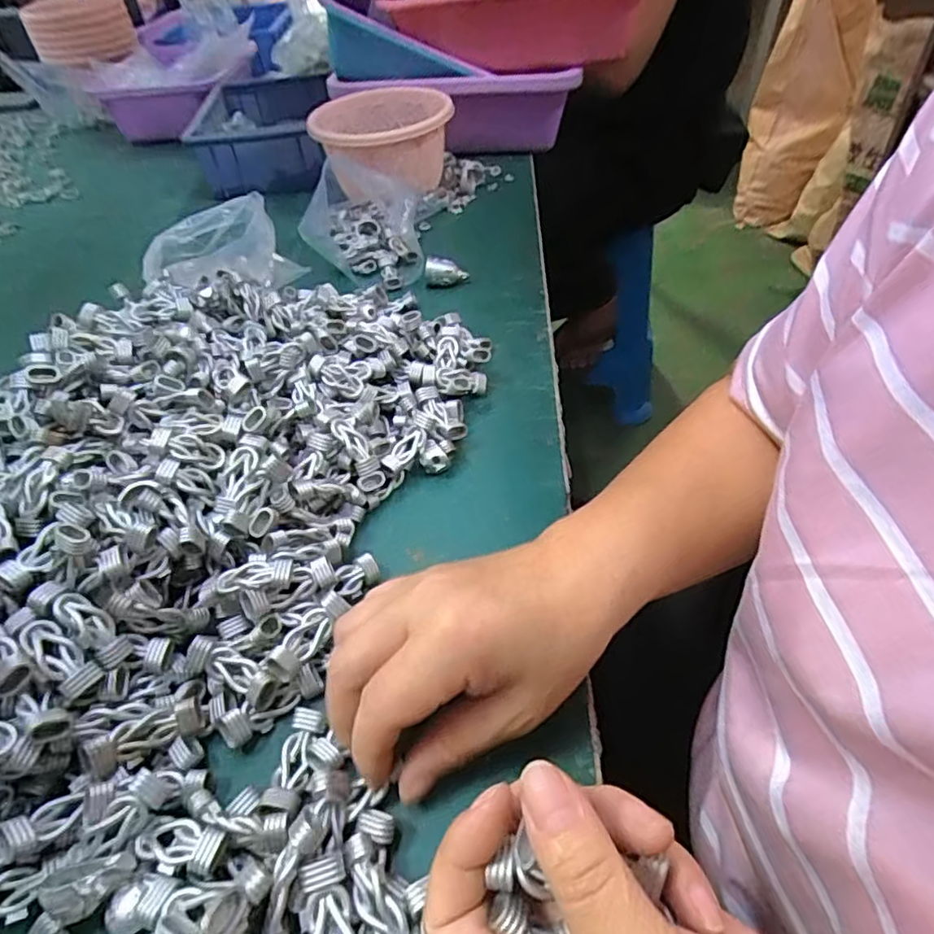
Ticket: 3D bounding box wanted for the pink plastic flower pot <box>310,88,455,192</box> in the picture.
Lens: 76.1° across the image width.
[{"bbox_3d":[-0.085,-0.317,0.599,0.128,0.086,0.127,-3,45,3],"label":"pink plastic flower pot"}]

